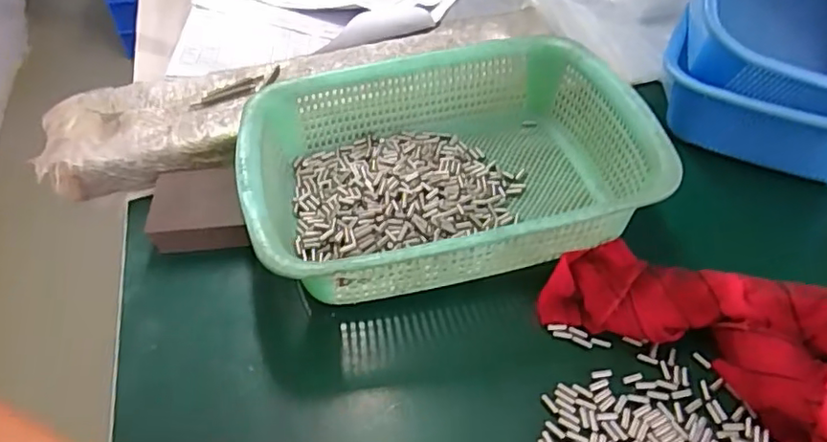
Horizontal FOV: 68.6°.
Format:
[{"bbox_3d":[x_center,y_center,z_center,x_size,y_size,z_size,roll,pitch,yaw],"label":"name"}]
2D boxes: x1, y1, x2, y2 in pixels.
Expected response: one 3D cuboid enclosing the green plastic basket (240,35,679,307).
[{"bbox_3d":[0.025,-0.042,0.476,0.294,0.079,0.219,-9,47,-7],"label":"green plastic basket"}]

